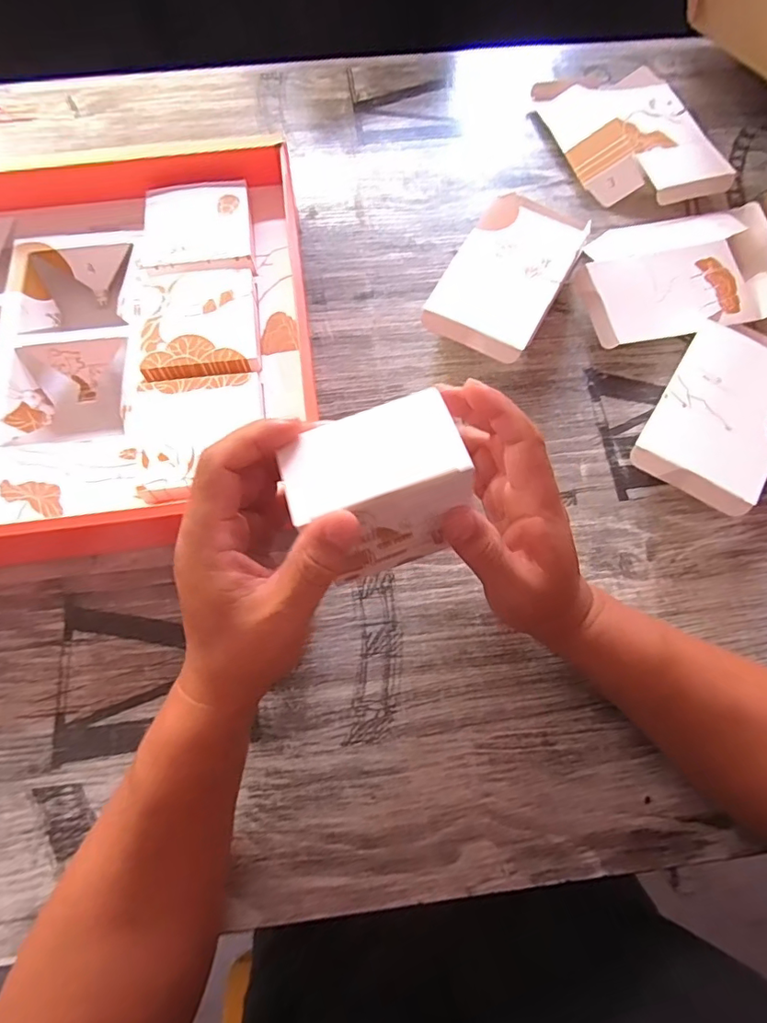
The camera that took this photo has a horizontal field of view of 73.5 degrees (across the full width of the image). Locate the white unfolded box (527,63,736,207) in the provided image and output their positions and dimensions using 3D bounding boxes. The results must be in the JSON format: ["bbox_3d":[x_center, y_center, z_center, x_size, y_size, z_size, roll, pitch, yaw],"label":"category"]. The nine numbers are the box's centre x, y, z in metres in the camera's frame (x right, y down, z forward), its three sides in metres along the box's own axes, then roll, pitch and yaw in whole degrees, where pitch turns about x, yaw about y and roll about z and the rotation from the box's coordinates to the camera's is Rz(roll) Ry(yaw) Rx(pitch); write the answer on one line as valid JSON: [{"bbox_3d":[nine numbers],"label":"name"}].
[{"bbox_3d":[0.244,-0.375,0.513,0.125,0.030,0.188,-18,72,-7],"label":"white unfolded box"}]

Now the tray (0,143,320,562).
[{"bbox_3d":[-0.248,-0.141,0.413,0.372,0.068,0.368,-9,71,-4],"label":"tray"}]

